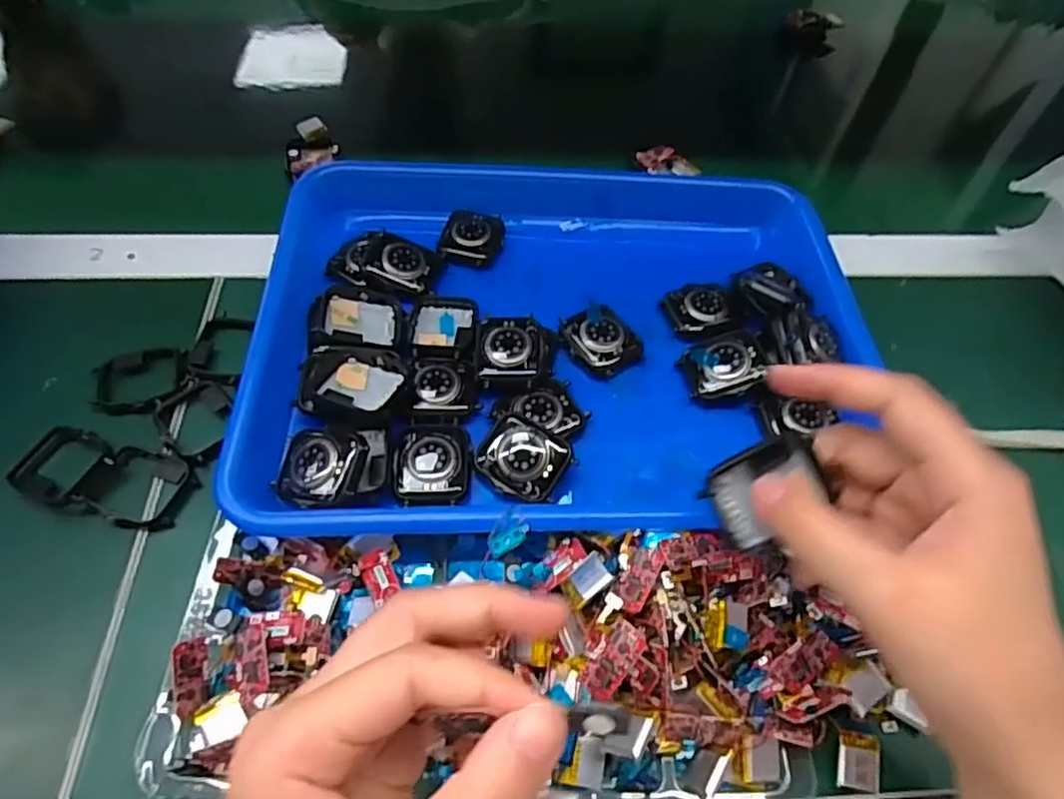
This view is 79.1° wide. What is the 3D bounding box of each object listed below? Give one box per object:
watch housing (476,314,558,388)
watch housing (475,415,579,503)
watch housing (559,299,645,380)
[{"bbox_3d":[-0.008,-0.026,0.343,0.042,0.014,0.042,0,55,-3],"label":"watch housing"},{"bbox_3d":[-0.004,0.029,0.310,0.040,0.009,0.035,28,62,16],"label":"watch housing"},{"bbox_3d":[0.037,-0.034,0.360,0.036,0.010,0.044,-27,61,-20],"label":"watch housing"}]

